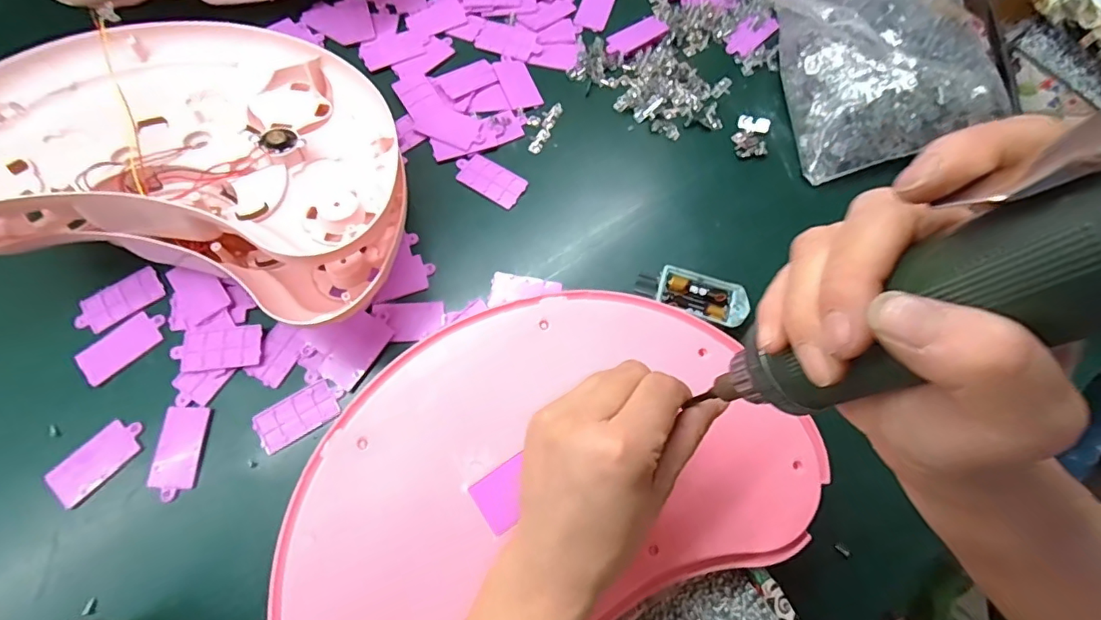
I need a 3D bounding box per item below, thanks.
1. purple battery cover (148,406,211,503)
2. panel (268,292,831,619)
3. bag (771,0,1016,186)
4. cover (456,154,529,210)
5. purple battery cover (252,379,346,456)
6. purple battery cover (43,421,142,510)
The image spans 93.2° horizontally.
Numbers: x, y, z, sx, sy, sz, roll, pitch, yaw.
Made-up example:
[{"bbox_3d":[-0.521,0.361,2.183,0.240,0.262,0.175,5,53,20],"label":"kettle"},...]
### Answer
[{"bbox_3d":[-0.281,0.107,0.393,0.031,0.004,0.066,4,70,0],"label":"purple battery cover"},{"bbox_3d":[-0.014,0.102,0.328,0.336,0.015,0.206,-24,73,-10],"label":"panel"},{"bbox_3d":[0.307,-0.242,0.499,0.196,0.068,0.209,-16,72,-7],"label":"bag"},{"bbox_3d":[-0.057,-0.121,0.480,0.066,0.004,0.034,30,72,9],"label":"cover"},{"bbox_3d":[-0.194,0.081,0.404,0.067,0.005,0.033,-29,74,-11],"label":"purple battery cover"},{"bbox_3d":[-0.338,0.112,0.389,0.031,0.006,0.065,43,69,-3],"label":"purple battery cover"}]

